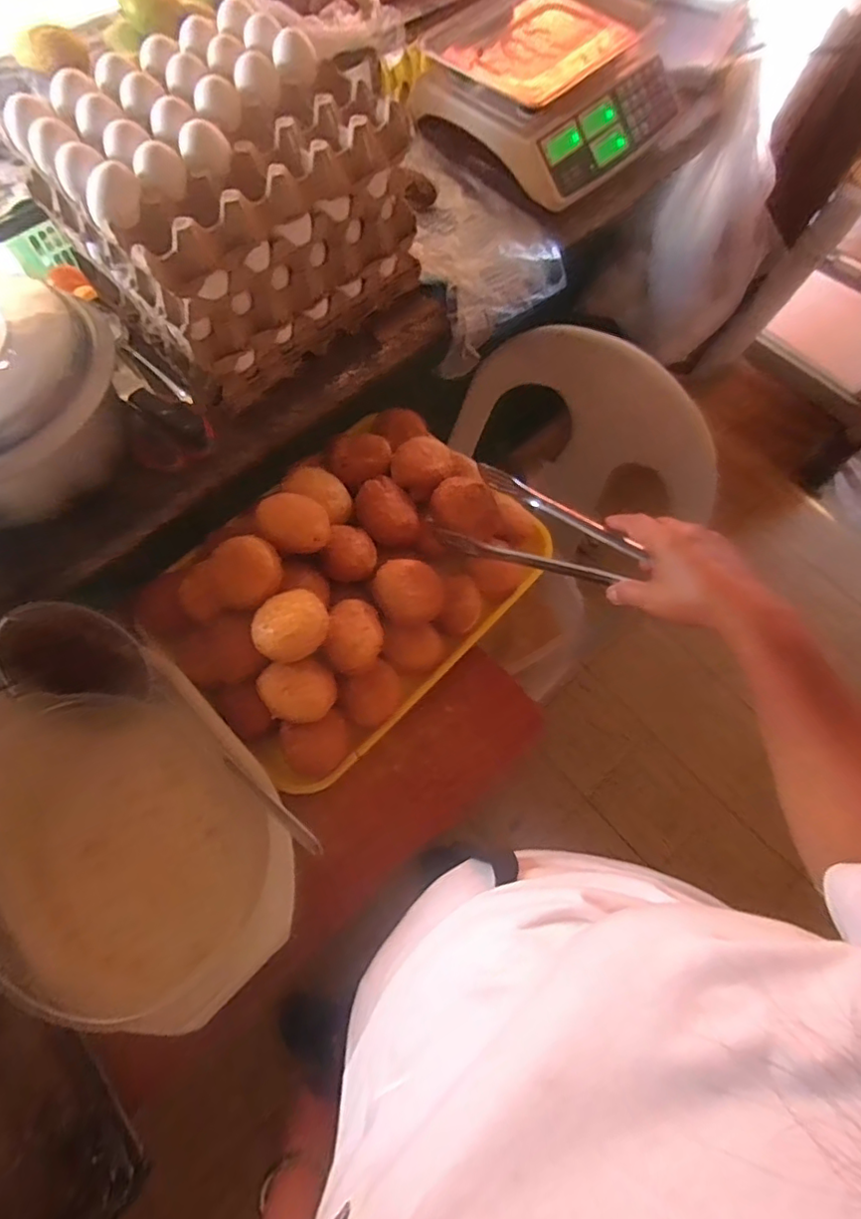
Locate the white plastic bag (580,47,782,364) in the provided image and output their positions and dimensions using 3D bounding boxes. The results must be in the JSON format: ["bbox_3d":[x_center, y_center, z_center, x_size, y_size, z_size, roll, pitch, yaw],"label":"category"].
[{"bbox_3d":[0.469,-0.658,1.018,0.254,0.398,0.116,25,70,8],"label":"white plastic bag"}]

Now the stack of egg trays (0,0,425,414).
[{"bbox_3d":[-0.205,-0.413,0.591,0.282,0.182,0.266,-42,75,-15],"label":"stack of egg trays"}]

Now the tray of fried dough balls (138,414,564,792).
[{"bbox_3d":[-0.083,-0.047,0.604,0.395,0.114,0.288,-41,75,-15],"label":"tray of fried dough balls"}]

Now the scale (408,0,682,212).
[{"bbox_3d":[0.150,-0.701,0.771,0.296,0.100,0.290,37,73,13],"label":"scale"}]

